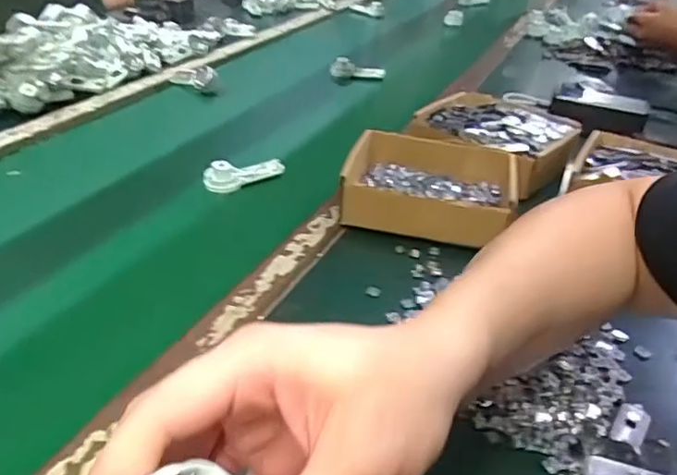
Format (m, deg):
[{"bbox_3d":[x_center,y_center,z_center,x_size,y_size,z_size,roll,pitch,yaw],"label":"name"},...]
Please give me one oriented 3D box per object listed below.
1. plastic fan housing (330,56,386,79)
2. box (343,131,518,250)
[{"bbox_3d":[0.033,-0.292,0.970,0.094,0.029,0.032,5,34,3],"label":"plastic fan housing"},{"bbox_3d":[0.098,-0.053,0.590,0.173,0.059,0.148,7,34,6],"label":"box"}]

